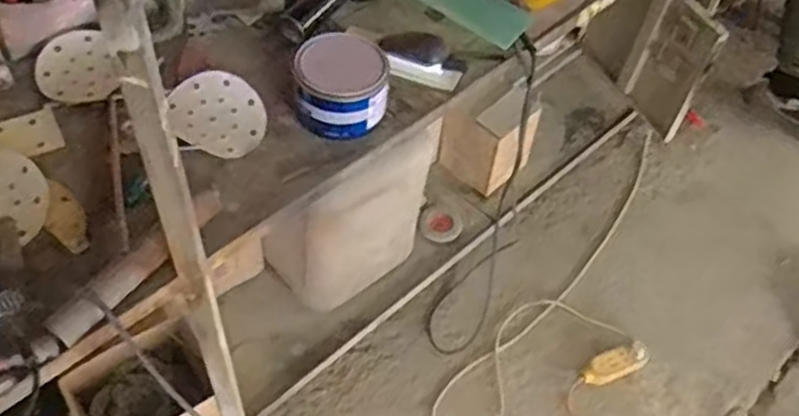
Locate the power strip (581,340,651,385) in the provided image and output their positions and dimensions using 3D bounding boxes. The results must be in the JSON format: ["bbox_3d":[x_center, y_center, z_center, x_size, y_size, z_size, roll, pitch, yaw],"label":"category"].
[{"bbox_3d":[0.478,0.344,1.638,0.175,0.044,0.061,-18,57,-17],"label":"power strip"}]

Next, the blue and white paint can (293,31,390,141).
[{"bbox_3d":[-0.083,-0.173,1.061,0.132,0.109,0.110,-1,54,-9],"label":"blue and white paint can"}]

